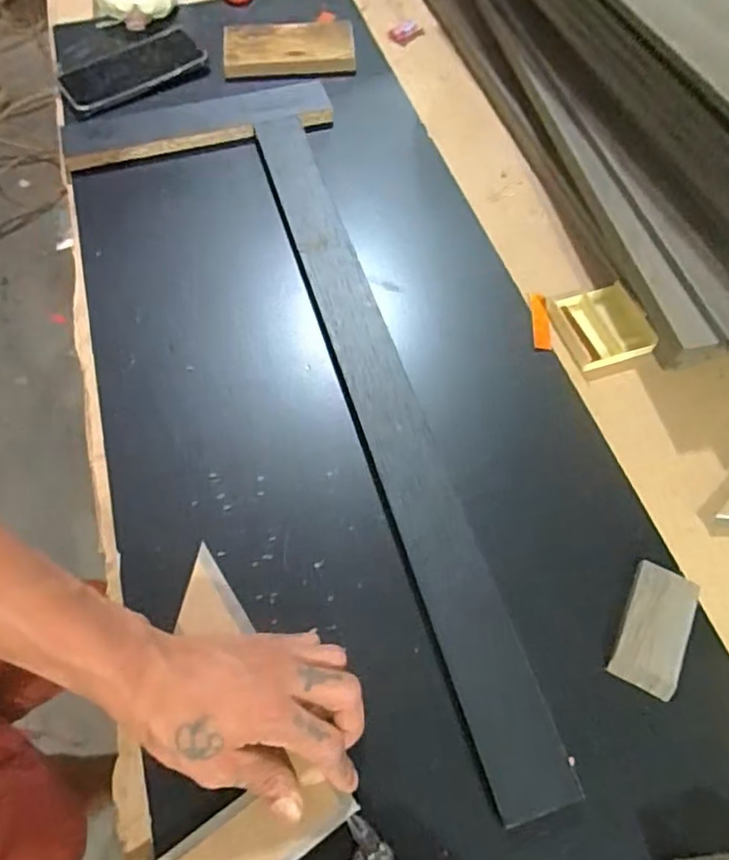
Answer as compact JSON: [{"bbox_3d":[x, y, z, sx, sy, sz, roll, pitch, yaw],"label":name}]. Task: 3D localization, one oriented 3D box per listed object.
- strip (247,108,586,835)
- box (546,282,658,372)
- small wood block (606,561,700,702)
[{"bbox_3d":[0.010,-0.048,0.486,0.051,0.012,0.645,-15,64,-9],"label":"strip"},{"bbox_3d":[0.205,-0.093,0.519,0.070,0.017,0.080,-18,63,-8],"label":"box"},{"bbox_3d":[0.195,0.133,0.398,0.041,0.010,0.081,22,65,13],"label":"small wood block"}]

